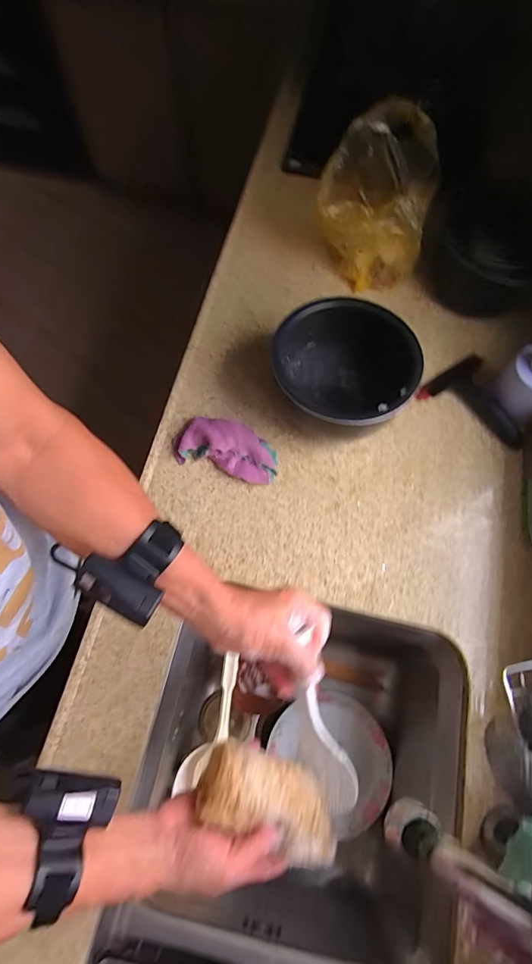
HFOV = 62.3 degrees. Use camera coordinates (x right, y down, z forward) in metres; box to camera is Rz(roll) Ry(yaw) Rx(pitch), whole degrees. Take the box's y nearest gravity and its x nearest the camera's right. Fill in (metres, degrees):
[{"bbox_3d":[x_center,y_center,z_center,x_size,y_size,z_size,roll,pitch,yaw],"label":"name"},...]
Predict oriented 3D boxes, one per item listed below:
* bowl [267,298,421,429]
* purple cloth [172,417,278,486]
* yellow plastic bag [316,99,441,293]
[{"bbox_3d":[0.110,-0.152,0.644,0.192,0.131,0.197,0,68,-1],"label":"bowl"},{"bbox_3d":[-0.060,-0.052,0.654,0.158,0.037,0.077,16,69,5],"label":"purple cloth"},{"bbox_3d":[0.177,-0.467,0.732,0.182,0.209,0.213,15,69,5],"label":"yellow plastic bag"}]

